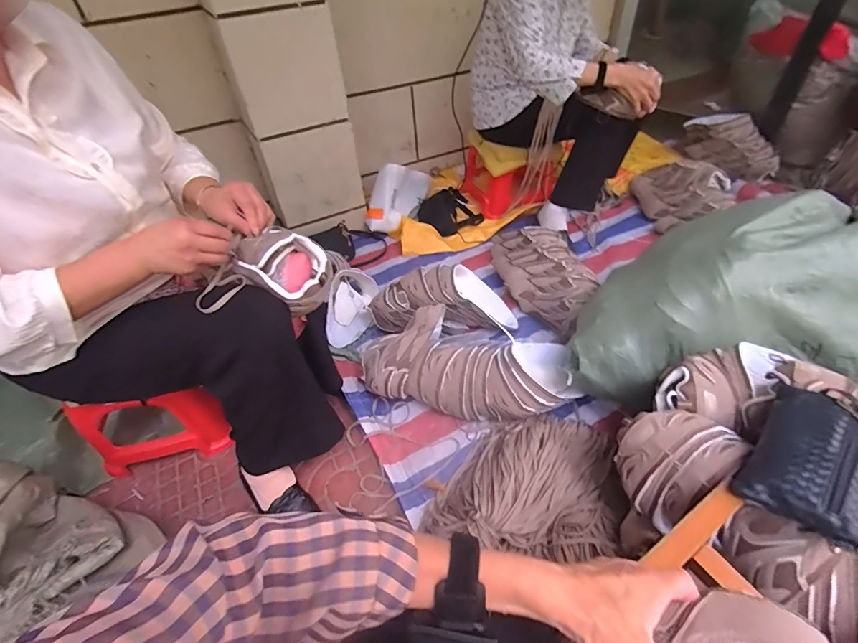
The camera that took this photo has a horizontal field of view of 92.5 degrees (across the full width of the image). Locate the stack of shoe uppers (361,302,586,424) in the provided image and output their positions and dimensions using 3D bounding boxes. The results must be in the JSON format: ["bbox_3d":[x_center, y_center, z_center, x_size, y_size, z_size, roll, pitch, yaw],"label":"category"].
[{"bbox_3d":[0.097,0.105,0.988,0.484,0.177,0.216,5,44,10],"label":"stack of shoe uppers"}]

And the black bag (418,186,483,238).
[{"bbox_3d":[0.073,-0.424,1.580,0.236,0.073,0.208,-19,45,-15],"label":"black bag"}]

